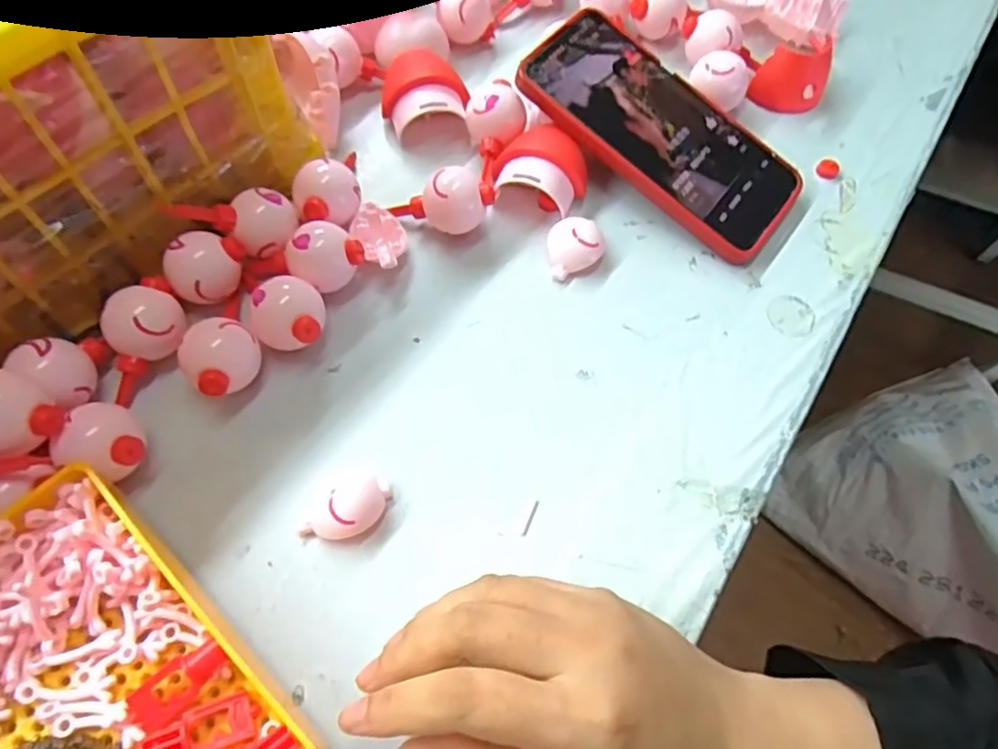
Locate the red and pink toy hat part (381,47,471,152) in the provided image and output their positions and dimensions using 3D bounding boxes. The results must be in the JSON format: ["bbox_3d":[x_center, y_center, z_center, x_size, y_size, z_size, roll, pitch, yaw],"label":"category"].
[{"bbox_3d":[-0.044,-0.165,0.387,0.049,0.028,0.054,-6,64,-6],"label":"red and pink toy hat part"}]

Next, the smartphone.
[{"bbox_3d":[0.093,-0.137,0.368,0.163,0.010,0.076,40,67,1],"label":"smartphone"}]

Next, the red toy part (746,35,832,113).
[{"bbox_3d":[0.186,-0.184,0.404,0.047,0.033,0.029,-25,67,-15],"label":"red toy part"}]

